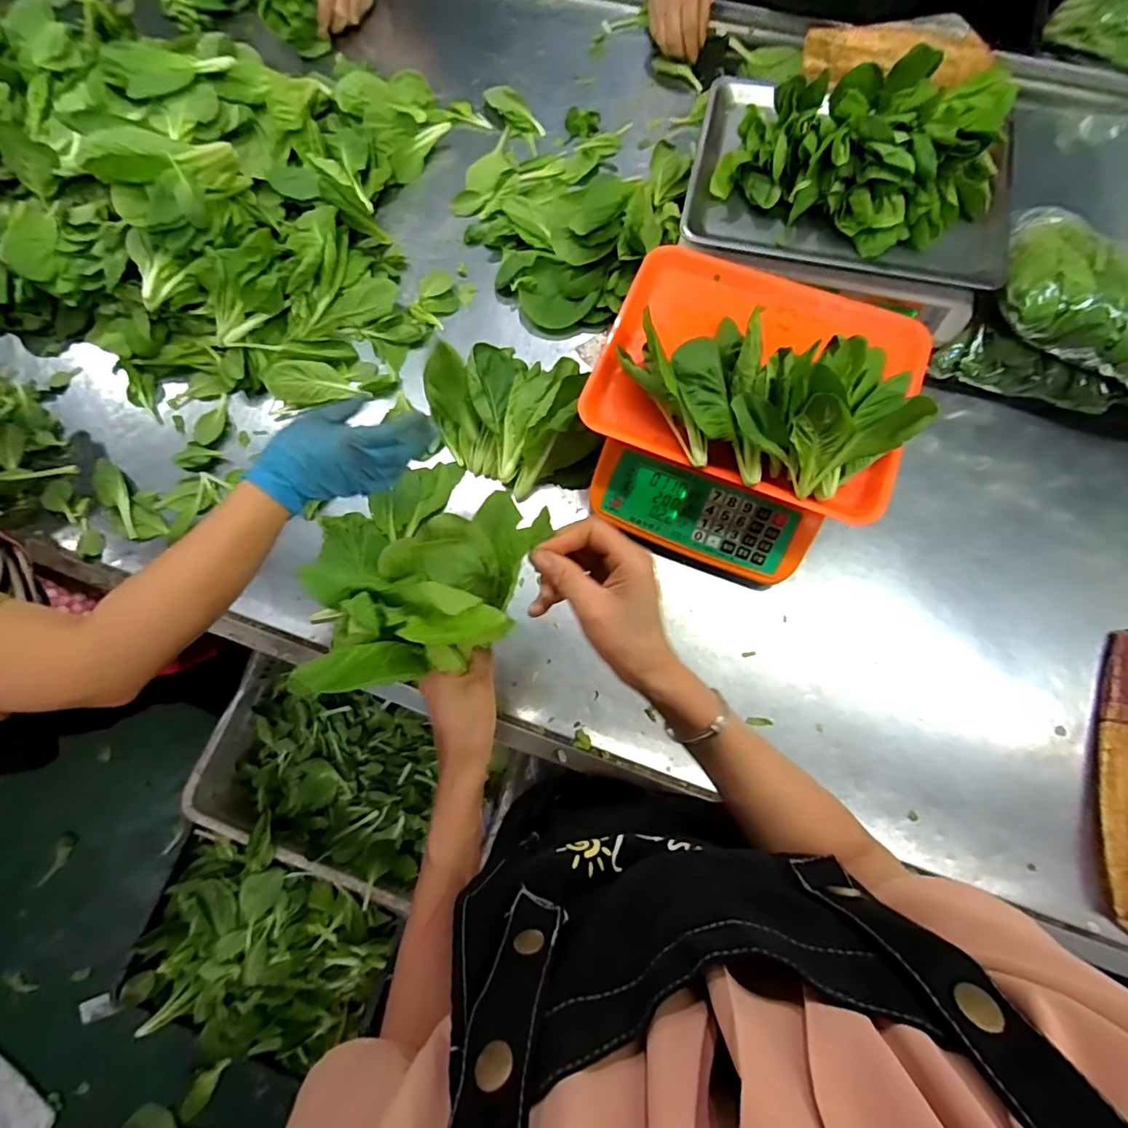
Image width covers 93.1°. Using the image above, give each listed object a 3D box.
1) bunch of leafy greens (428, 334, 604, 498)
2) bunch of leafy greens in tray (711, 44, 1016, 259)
[{"bbox_3d":[-0.055,-0.173,0.590,0.164,0.097,0.147,-25,76,-5],"label":"bunch of leafy greens"},{"bbox_3d":[0.313,-0.425,0.551,0.280,0.094,0.138,9,75,4],"label":"bunch of leafy greens in tray"}]

